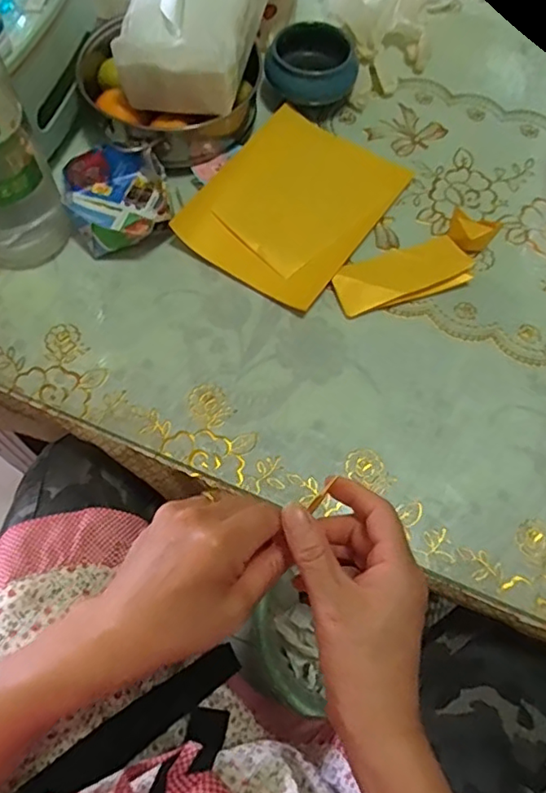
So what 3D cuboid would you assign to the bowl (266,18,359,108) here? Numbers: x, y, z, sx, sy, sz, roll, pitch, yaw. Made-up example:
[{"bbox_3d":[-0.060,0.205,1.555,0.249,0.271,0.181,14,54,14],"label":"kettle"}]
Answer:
[{"bbox_3d":[0.038,-0.332,0.586,0.090,0.050,0.074,-3,64,-3],"label":"bowl"}]

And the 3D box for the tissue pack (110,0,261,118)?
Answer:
[{"bbox_3d":[-0.067,-0.348,0.496,0.100,0.124,0.155,12,65,4],"label":"tissue pack"}]

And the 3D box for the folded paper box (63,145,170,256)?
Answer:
[{"bbox_3d":[-0.138,-0.177,0.517,0.084,0.041,0.102,-22,66,-12],"label":"folded paper box"}]

